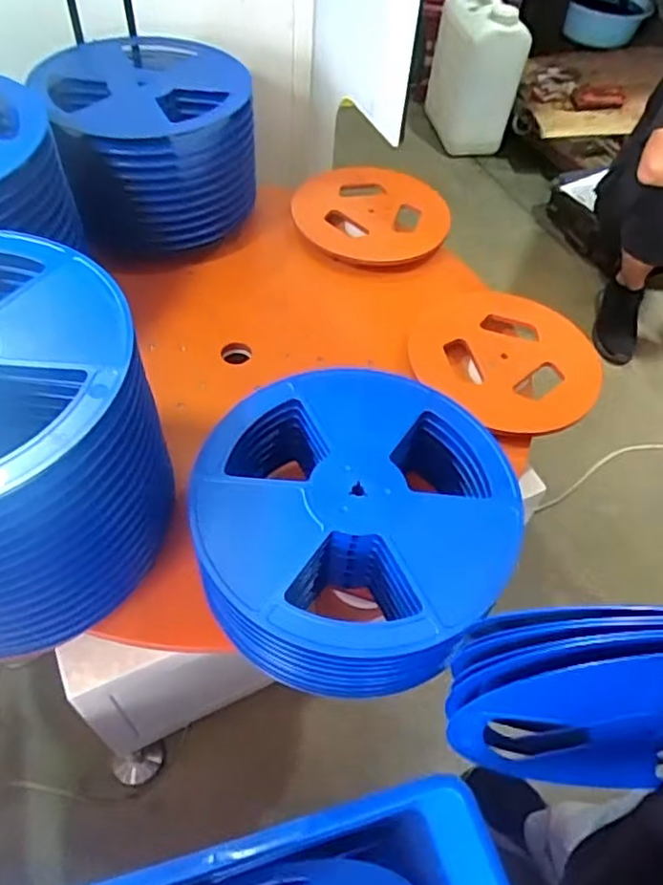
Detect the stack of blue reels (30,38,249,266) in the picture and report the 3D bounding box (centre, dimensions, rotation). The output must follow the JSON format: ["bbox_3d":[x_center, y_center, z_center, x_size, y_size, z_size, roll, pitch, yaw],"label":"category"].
[{"bbox_3d":[-0.289,-0.481,1.036,0.283,0.188,0.314,-18,57,-18],"label":"stack of blue reels"}]

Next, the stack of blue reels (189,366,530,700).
[{"bbox_3d":[0.019,0.089,0.681,0.303,0.131,0.304,-24,59,-22],"label":"stack of blue reels"}]

